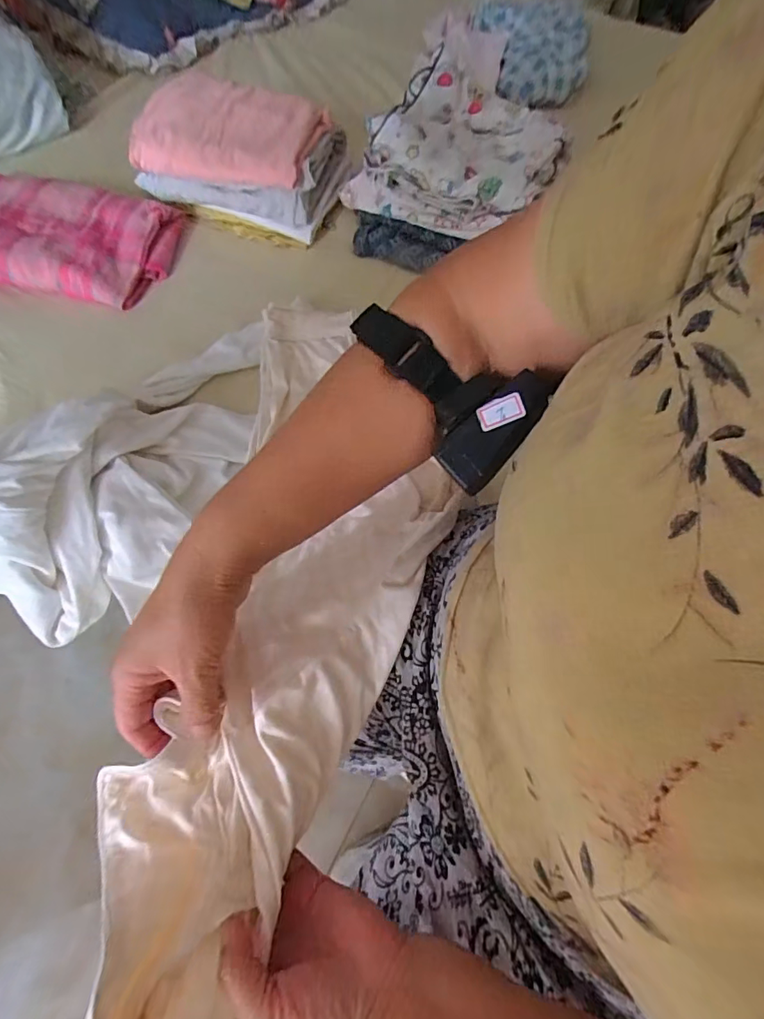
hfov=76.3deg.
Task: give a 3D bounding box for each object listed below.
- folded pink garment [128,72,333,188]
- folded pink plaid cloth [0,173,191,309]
[{"bbox_3d":[-0.234,-0.568,0.729,0.275,0.085,0.138,8,61,2],"label":"folded pink garment"},{"bbox_3d":[-0.502,-0.415,0.735,0.360,0.050,0.228,15,61,6],"label":"folded pink plaid cloth"}]

